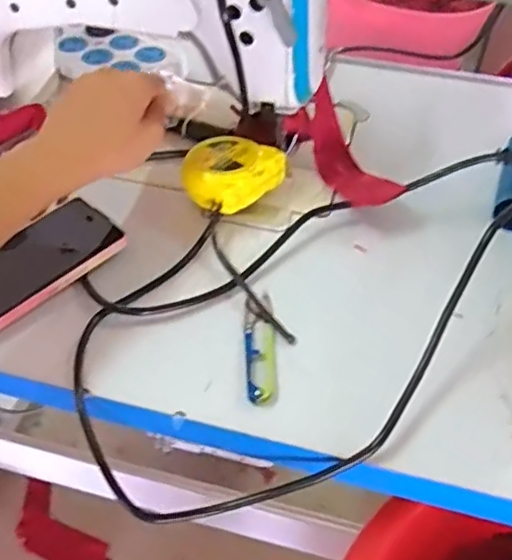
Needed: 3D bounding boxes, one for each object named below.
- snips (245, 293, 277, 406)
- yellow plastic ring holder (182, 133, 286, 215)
[{"bbox_3d":[0.003,0.048,0.468,0.022,0.010,0.095,0,49,-1],"label":"snips"},{"bbox_3d":[-0.025,-0.095,0.572,0.088,0.046,0.088,37,58,26],"label":"yellow plastic ring holder"}]

